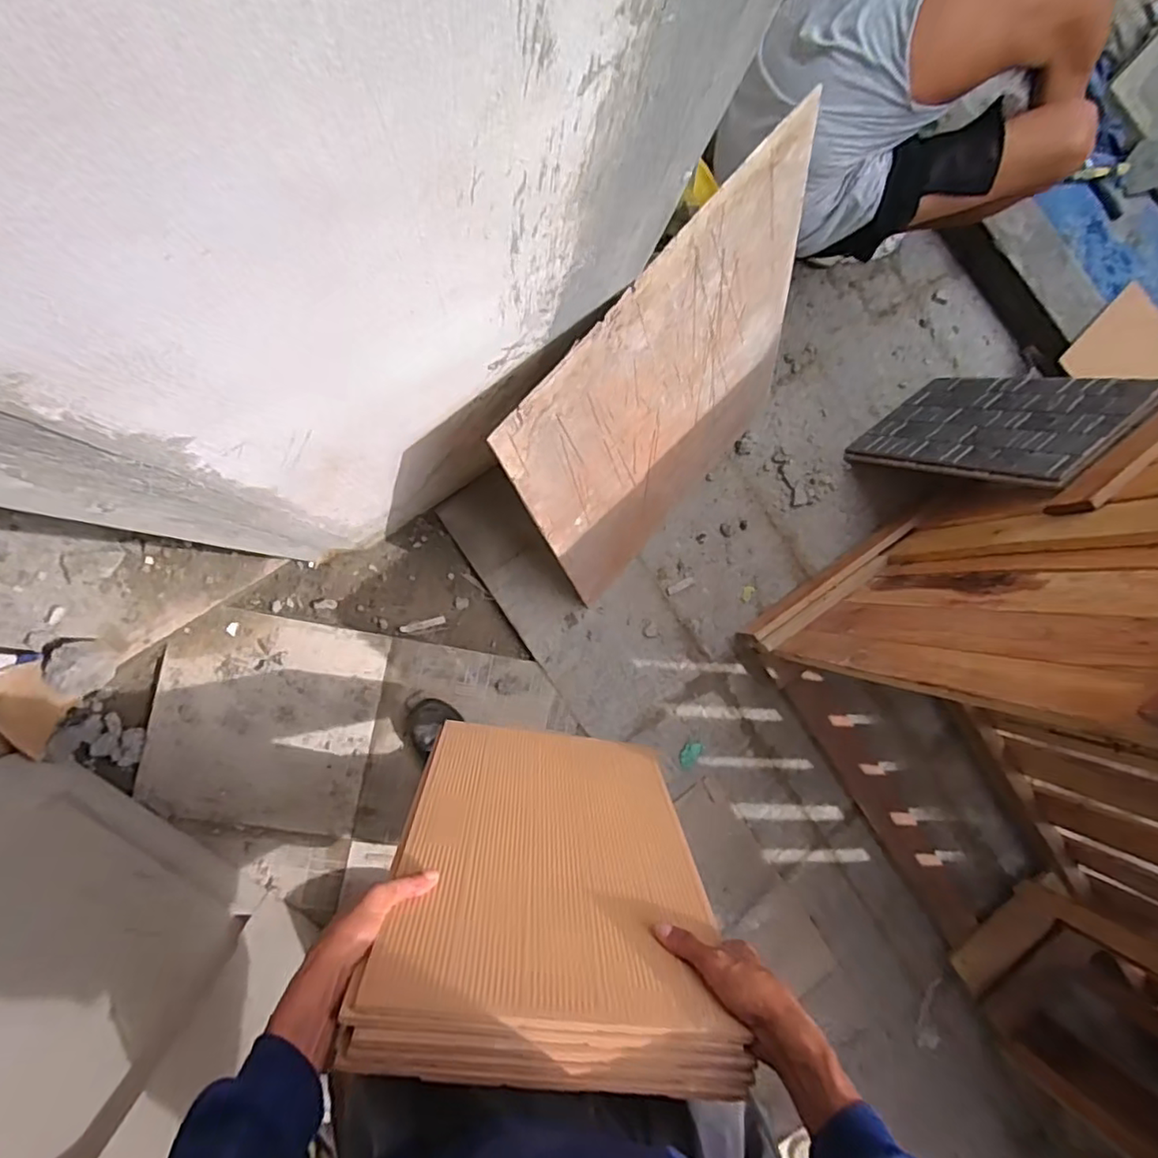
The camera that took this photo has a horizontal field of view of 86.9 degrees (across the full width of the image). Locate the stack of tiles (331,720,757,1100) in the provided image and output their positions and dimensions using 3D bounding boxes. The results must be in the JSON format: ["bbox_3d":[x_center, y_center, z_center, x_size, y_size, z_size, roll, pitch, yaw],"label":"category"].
[{"bbox_3d":[-0.028,0.282,0.647,0.295,0.454,0.044,8,105,-5],"label":"stack of tiles"}]

